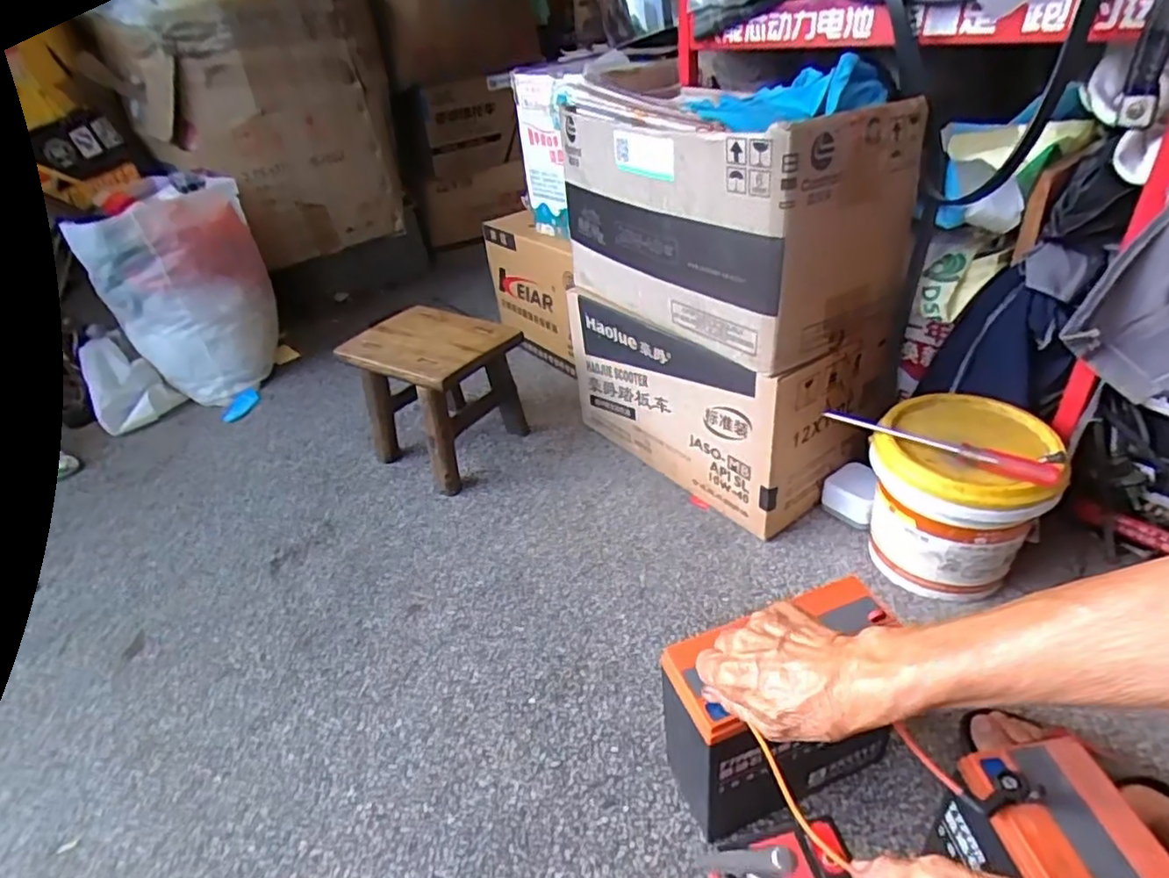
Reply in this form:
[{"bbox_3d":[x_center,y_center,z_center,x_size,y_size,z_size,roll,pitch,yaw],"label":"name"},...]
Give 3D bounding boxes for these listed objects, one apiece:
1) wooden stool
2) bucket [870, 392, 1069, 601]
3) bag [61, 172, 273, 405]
[{"bbox_3d":[-0.227,-0.069,0.997,0.217,0.196,0.188,17,40,32],"label":"wooden stool"},{"bbox_3d":[0.411,0.070,0.707,0.167,0.174,0.173,14,39,29],"label":"bucket"},{"bbox_3d":[-0.808,-0.307,1.309,0.297,0.360,0.347,-27,38,-27],"label":"bag"}]

